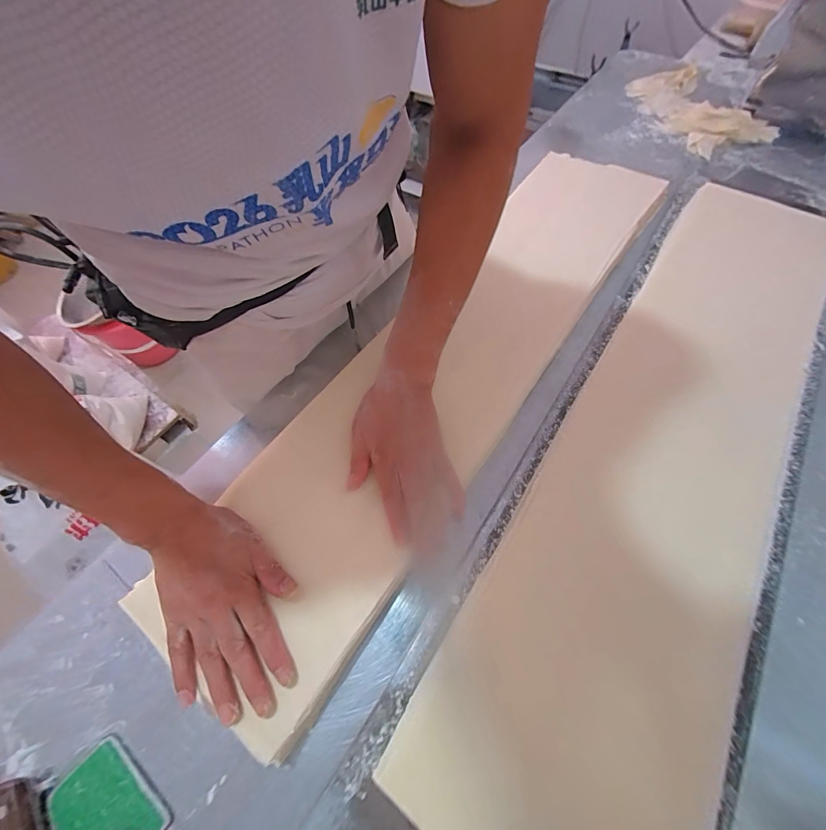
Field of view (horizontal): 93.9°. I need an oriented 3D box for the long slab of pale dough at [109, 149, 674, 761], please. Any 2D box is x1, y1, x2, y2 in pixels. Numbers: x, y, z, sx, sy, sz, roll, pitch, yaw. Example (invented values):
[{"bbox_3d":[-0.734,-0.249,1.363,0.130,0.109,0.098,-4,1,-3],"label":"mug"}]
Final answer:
[{"bbox_3d":[0.073,-0.108,0.559,0.239,0.035,0.987,29,66,24],"label":"long slab of pale dough"}]

